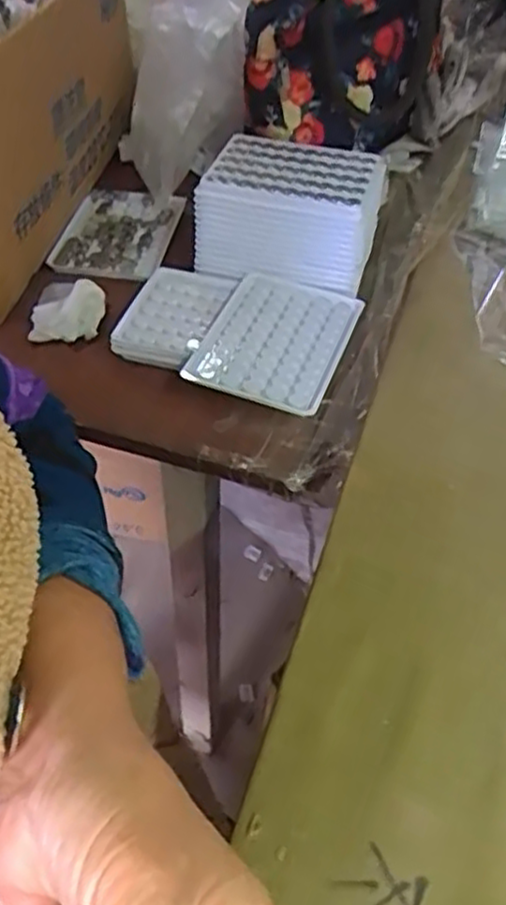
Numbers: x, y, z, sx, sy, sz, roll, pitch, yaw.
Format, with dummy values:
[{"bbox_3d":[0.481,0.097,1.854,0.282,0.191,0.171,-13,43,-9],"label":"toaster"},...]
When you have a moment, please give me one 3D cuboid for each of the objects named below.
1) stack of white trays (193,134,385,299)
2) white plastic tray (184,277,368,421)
[{"bbox_3d":[0.030,-0.188,0.566,0.133,0.064,0.097,12,45,11],"label":"stack of white trays"},{"bbox_3d":[0.014,-0.079,0.520,0.097,0.016,0.121,17,50,14],"label":"white plastic tray"}]

